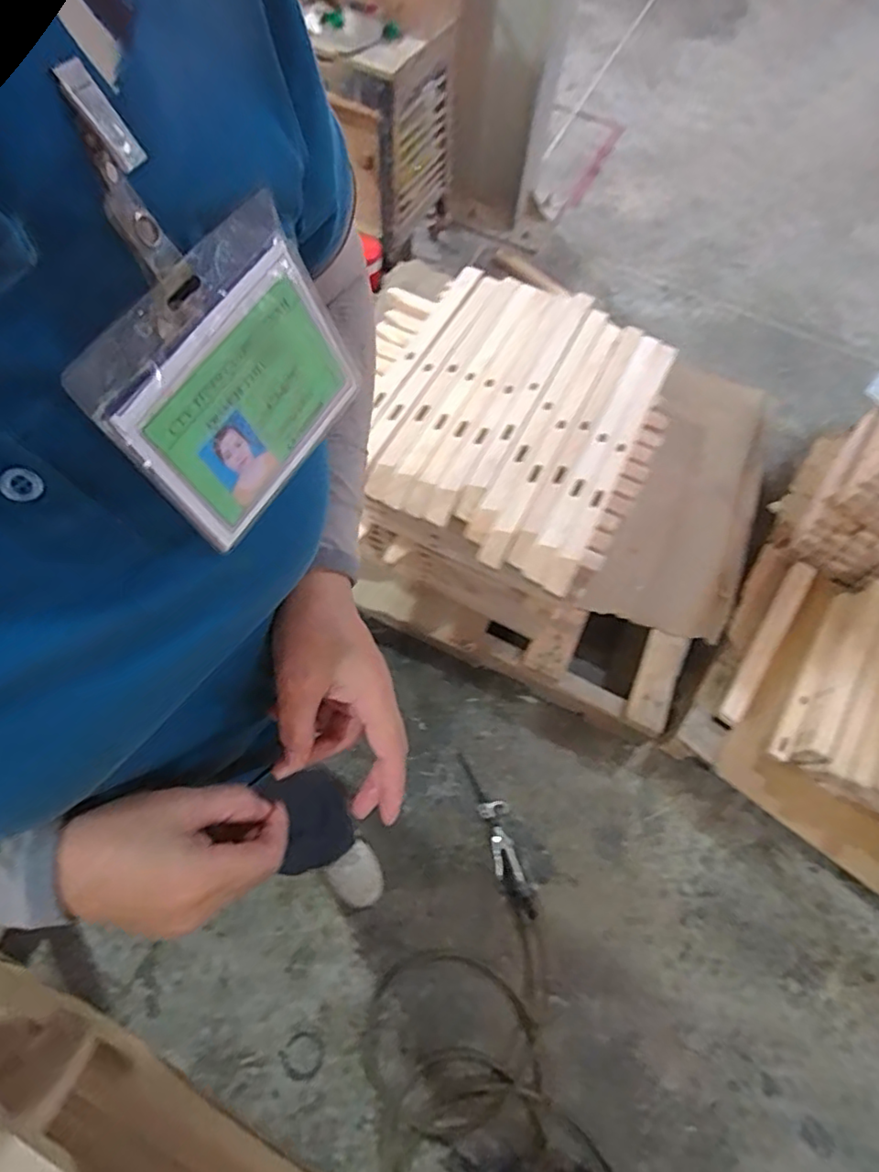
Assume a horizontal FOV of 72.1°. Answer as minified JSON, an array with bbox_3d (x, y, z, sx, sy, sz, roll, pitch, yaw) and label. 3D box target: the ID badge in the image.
[{"bbox_3d":[-0.073,-0.084,0.197,0.016,0.125,0.097,17,64,31],"label":"ID badge"}]

